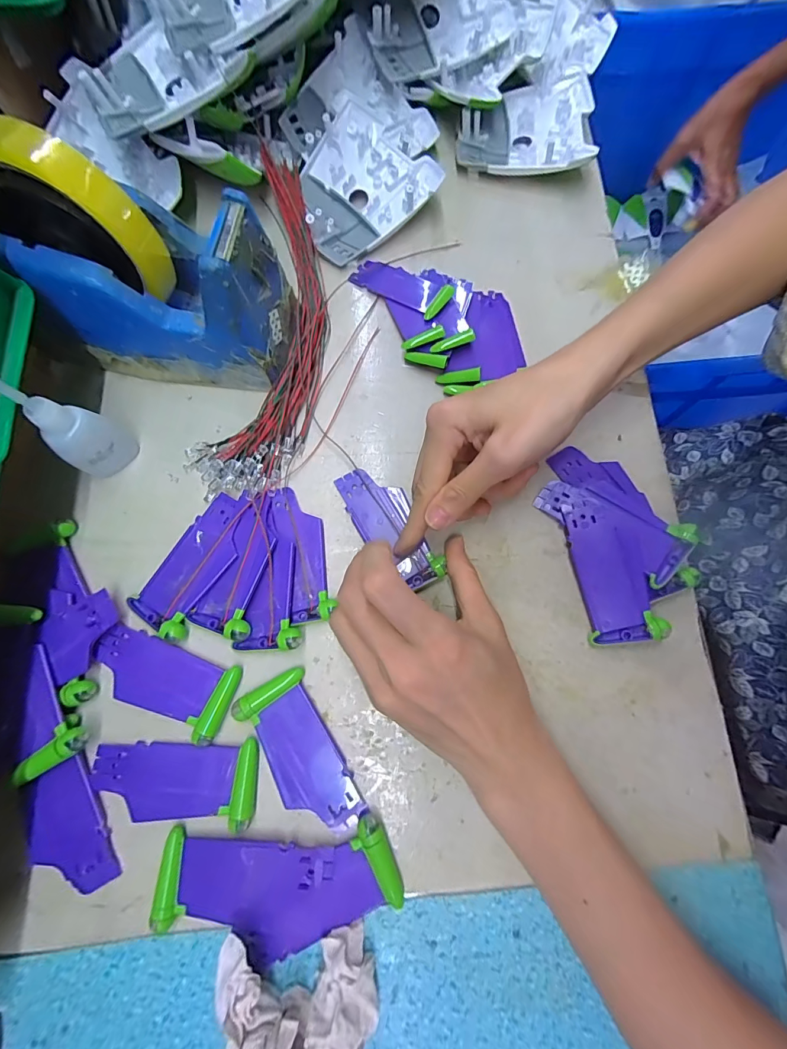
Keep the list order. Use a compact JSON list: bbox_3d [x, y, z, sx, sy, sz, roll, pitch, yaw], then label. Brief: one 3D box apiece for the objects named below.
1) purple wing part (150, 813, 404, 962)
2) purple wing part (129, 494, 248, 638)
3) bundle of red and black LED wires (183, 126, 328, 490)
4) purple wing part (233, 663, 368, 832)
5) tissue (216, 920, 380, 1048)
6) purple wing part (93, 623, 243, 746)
[{"bbox_3d":[-0.061,0.192,0.210,0.124,0.011,0.057,-3,77,-2],"label":"purple wing part"},{"bbox_3d":[-0.122,0.025,0.252,0.040,0.009,0.089,35,78,7],"label":"purple wing part"},{"bbox_3d":[-0.091,-0.161,0.290,0.080,0.025,0.280,3,77,0],"label":"bundle of red and black LED wires"},{"bbox_3d":[-0.052,0.130,0.226,0.038,0.008,0.088,-32,79,-8],"label":"purple wing part"},{"bbox_3d":[-0.045,0.229,0.186,0.072,0.038,0.057,6,77,0],"label":"tissue"},{"bbox_3d":[-0.138,0.092,0.236,0.086,0.008,0.040,19,77,4],"label":"purple wing part"}]

